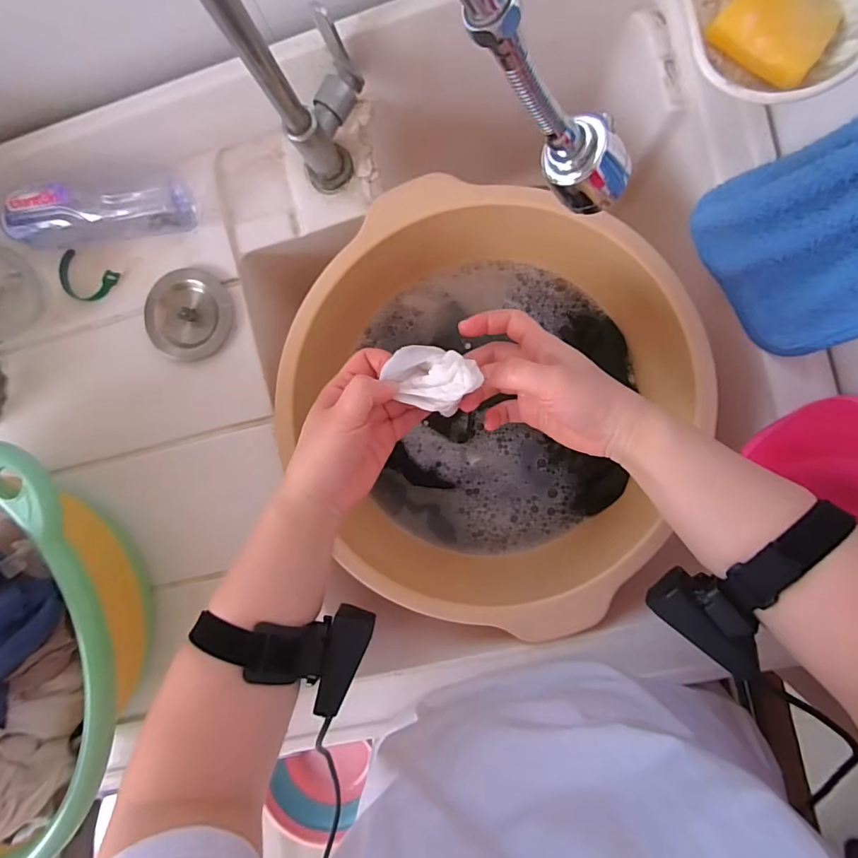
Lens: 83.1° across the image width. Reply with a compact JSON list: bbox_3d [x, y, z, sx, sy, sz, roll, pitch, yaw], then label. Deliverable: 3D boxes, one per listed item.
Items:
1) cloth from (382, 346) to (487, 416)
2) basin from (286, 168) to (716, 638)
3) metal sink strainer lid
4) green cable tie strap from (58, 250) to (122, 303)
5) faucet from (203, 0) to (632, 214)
[{"bbox_3d":[0.001,-0.036,0.340,0.064,0.037,0.043,21,95,5],"label":"cloth"},{"bbox_3d":[0.062,-0.031,0.476,0.372,0.133,0.332,45,96,3],"label":"basin"},{"bbox_3d":[-0.229,-0.108,0.457,0.084,0.021,0.081,0,93,7],"label":"metal sink strainer lid"},{"bbox_3d":[-0.337,-0.145,0.474,0.061,0.009,0.041,28,95,5],"label":"green cable tie strap"},{"bbox_3d":[0.000,-0.201,0.304,0.252,0.238,0.087,32,96,4],"label":"faucet"}]

